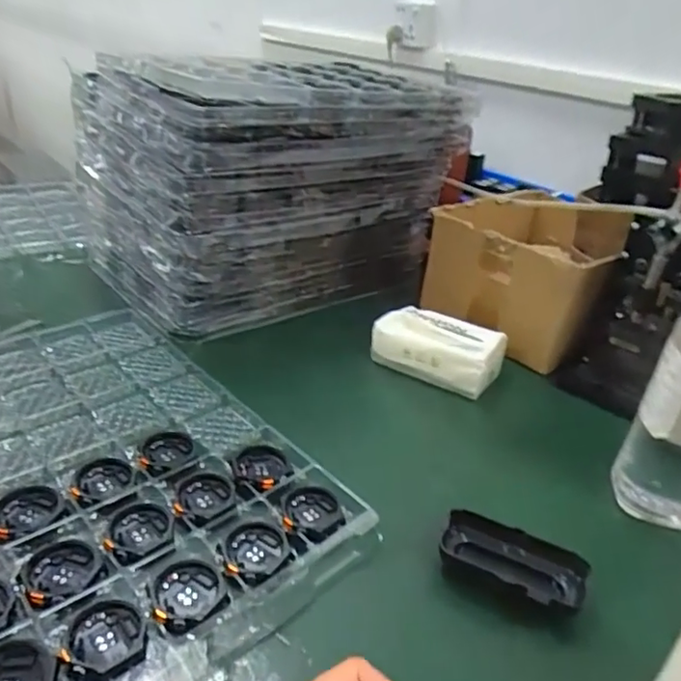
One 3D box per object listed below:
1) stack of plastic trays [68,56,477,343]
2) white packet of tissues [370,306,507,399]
[{"bbox_3d":[-0.086,-0.226,0.832,0.437,0.285,0.248,-17,37,-35],"label":"stack of plastic trays"},{"bbox_3d":[0.118,0.007,0.703,0.144,0.054,0.086,19,32,21],"label":"white packet of tissues"}]

